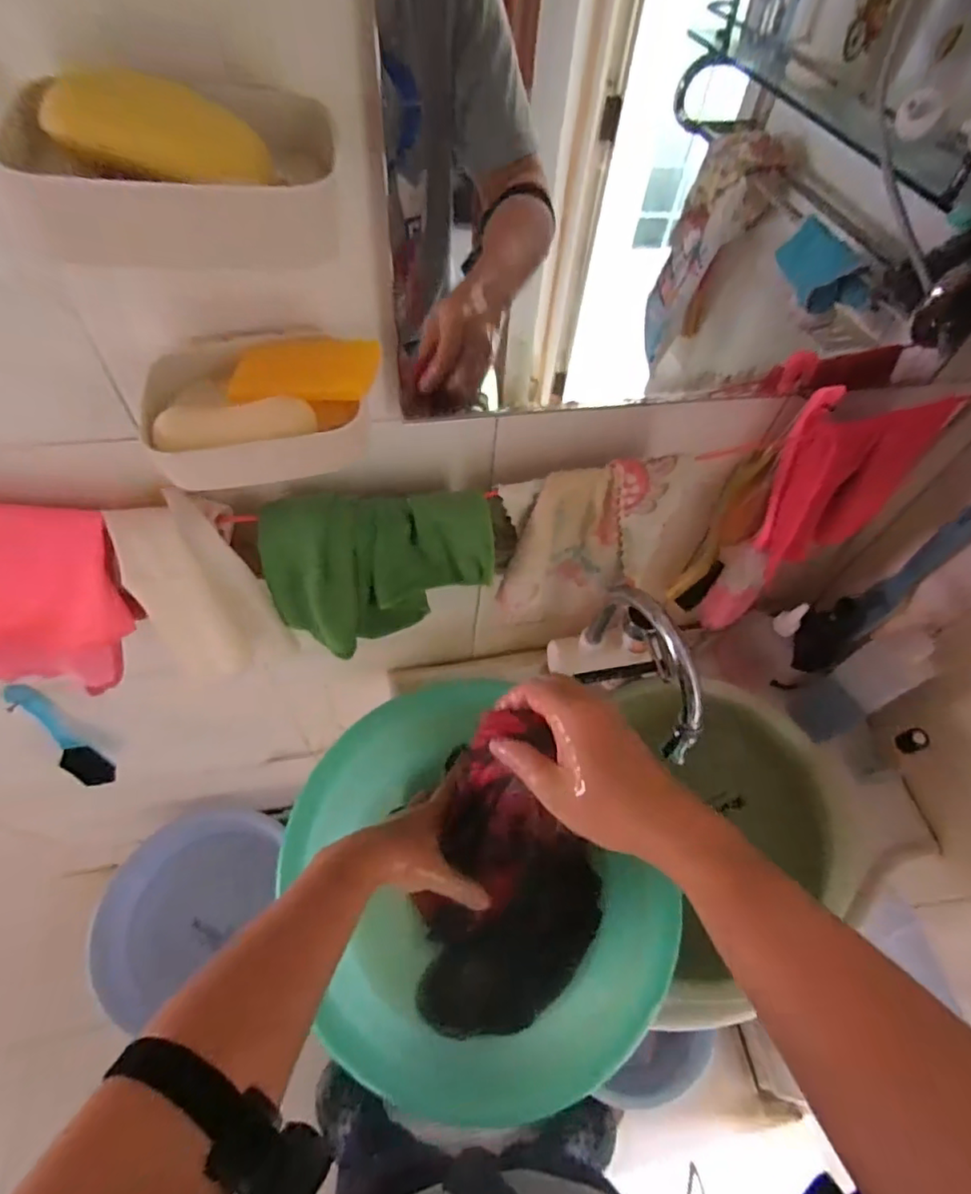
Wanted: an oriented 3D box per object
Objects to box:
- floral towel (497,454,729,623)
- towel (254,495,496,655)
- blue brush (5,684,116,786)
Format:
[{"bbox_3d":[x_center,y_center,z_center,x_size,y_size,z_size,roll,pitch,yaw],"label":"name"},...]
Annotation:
[{"bbox_3d":[0.090,-0.047,0.506,0.163,0.157,0.059,-15,59,-14],"label":"floral towel"},{"bbox_3d":[-0.086,-0.018,0.462,0.171,0.145,0.031,-1,39,-16],"label":"towel"},{"bbox_3d":[-0.501,0.168,0.676,0.034,0.207,0.045,-12,58,-12],"label":"blue brush"}]

